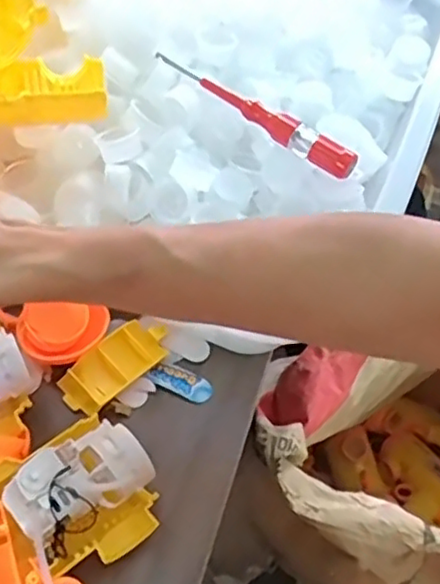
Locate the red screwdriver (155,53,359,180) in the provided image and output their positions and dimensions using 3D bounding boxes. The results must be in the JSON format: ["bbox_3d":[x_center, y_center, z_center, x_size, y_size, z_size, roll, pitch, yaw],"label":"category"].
[{"bbox_3d":[0.022,-0.118,0.428,0.151,0.012,0.015,36,59,21],"label":"red screwdriver"}]

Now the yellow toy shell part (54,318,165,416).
[{"bbox_3d":[-0.062,0.043,0.403,0.029,0.017,0.071,39,60,22],"label":"yellow toy shell part"}]

